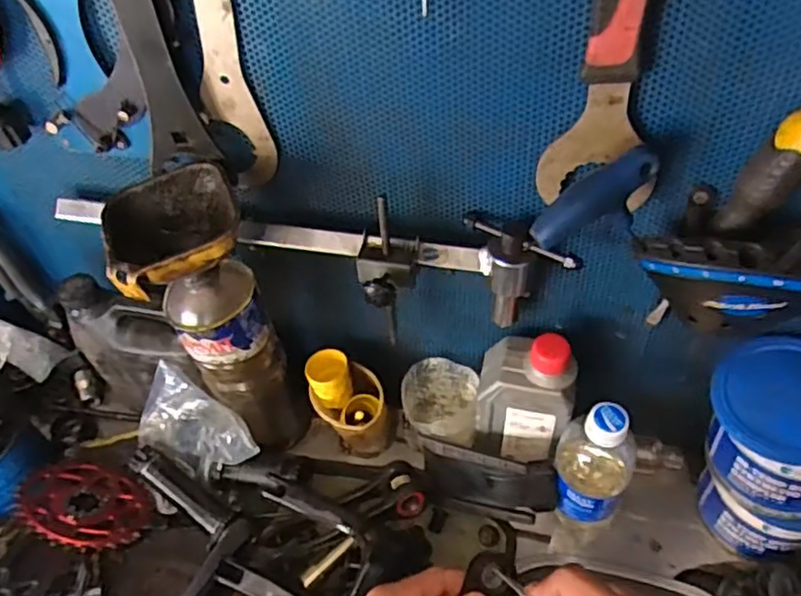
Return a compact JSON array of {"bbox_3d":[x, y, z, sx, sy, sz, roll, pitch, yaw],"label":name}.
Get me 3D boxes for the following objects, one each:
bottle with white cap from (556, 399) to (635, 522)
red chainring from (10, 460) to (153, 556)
[{"bbox_3d":[0.162,0.136,0.554,0.056,0.146,0.063,14,51,19],"label":"bottle with white cap"},{"bbox_3d":[-0.300,0.196,0.630,0.127,0.010,0.104,28,21,28],"label":"red chainring"}]

